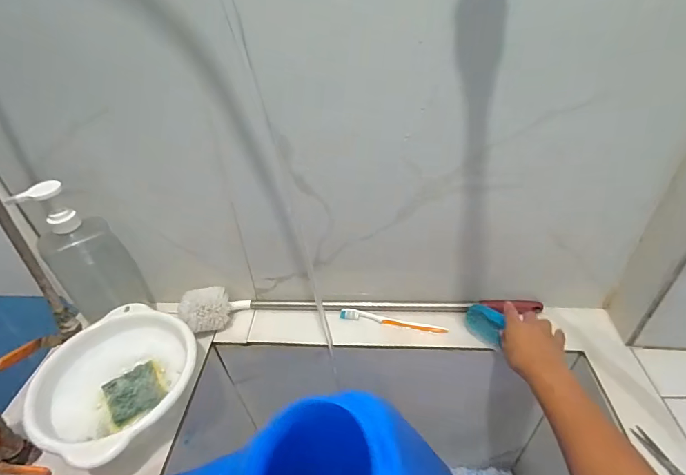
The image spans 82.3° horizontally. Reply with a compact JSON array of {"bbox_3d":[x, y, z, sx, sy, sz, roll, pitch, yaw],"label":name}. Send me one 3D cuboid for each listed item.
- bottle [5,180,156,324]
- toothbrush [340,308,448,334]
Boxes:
[{"bbox_3d":[-0.384,0.021,0.578,0.057,0.233,0.100,20,45,27],"label":"bottle"},{"bbox_3d":[0.083,0.139,0.659,0.176,0.010,0.016,6,40,12],"label":"toothbrush"}]

